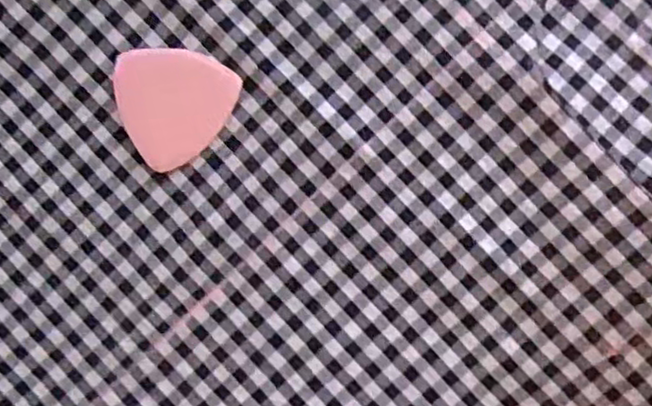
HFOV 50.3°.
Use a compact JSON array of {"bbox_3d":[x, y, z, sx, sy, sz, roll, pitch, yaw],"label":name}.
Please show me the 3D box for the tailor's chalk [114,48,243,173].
[{"bbox_3d":[-0.057,-0.040,0.270,0.046,0.004,0.047,-22,90,6],"label":"tailor's chalk"}]

